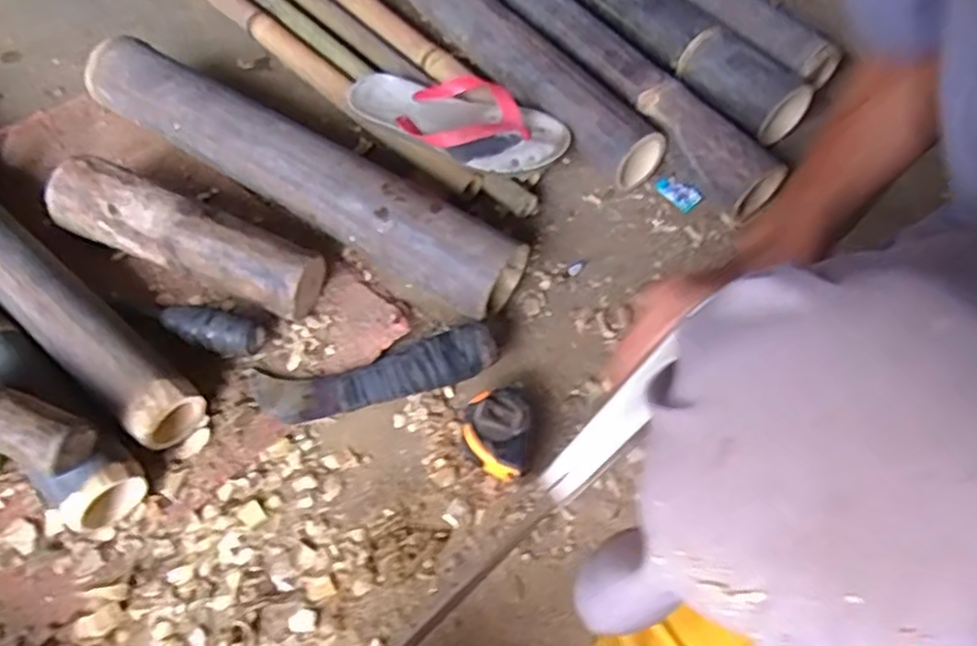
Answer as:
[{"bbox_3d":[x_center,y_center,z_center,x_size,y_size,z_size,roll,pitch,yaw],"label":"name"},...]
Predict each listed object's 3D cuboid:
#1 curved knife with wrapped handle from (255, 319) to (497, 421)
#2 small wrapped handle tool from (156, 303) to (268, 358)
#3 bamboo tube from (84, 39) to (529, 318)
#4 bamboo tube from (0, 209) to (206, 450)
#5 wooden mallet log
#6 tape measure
[{"bbox_3d":[-0.096,0.041,0.605,0.206,0.045,0.053,-10,58,-11],"label":"curved knife with wrapped handle"},{"bbox_3d":[-0.236,0.001,0.610,0.090,0.031,0.035,19,57,9],"label":"small wrapped handle tool"},{"bbox_3d":[-0.191,-0.145,0.699,0.487,0.088,0.070,30,59,15],"label":"bamboo tube"},{"bbox_3d":[-0.490,-0.106,0.642,0.646,0.054,0.052,37,61,17],"label":"bamboo tube"},{"bbox_3d":[-0.275,-0.079,0.644,0.255,0.065,0.063,20,57,9],"label":"wooden mallet log"},{"bbox_3d":[0.007,0.091,0.587,0.054,0.039,0.072,11,56,3],"label":"tape measure"}]

